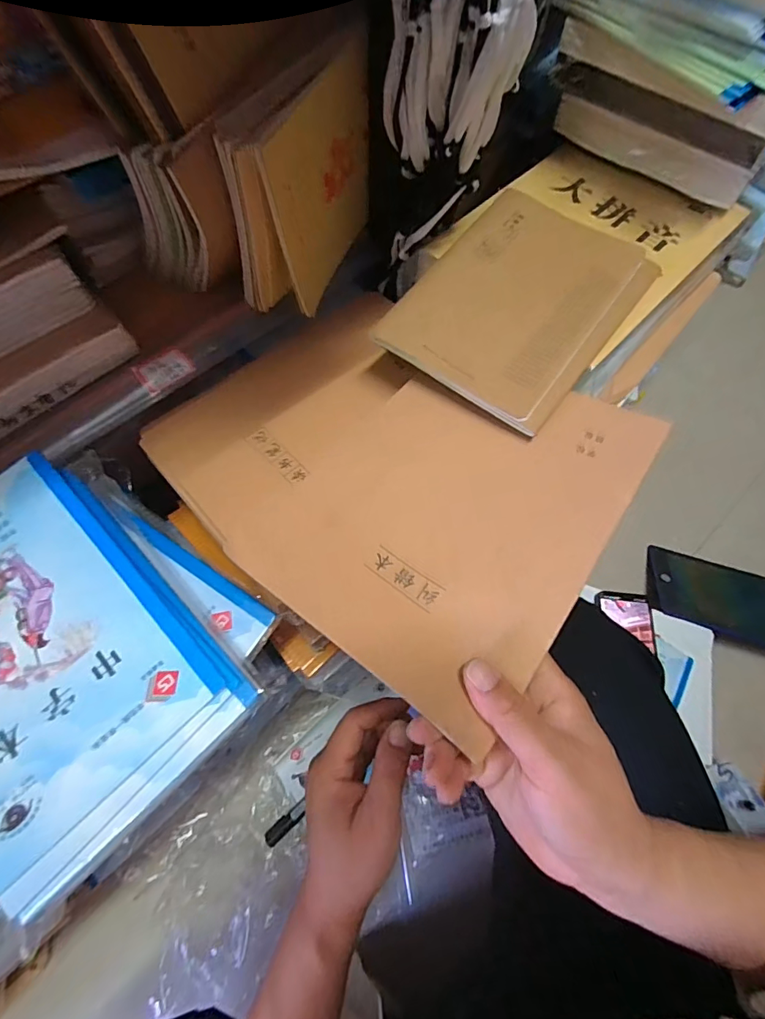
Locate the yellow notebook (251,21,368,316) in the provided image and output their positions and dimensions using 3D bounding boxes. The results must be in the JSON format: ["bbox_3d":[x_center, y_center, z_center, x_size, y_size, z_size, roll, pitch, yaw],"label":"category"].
[{"bbox_3d":[-0.040,-0.232,0.331,0.010,0.128,0.120,27,71,9],"label":"yellow notebook"}]

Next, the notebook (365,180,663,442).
[{"bbox_3d":[0.110,-0.167,0.359,0.147,0.013,0.202,36,72,12],"label":"notebook"}]

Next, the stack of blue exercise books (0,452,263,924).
[{"bbox_3d":[-0.197,0.080,0.257,0.148,0.014,0.212,-43,75,-16],"label":"stack of blue exercise books"}]

